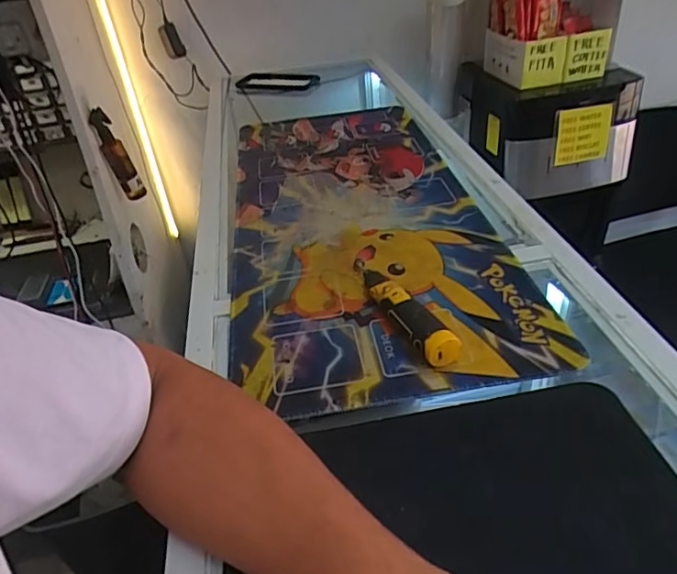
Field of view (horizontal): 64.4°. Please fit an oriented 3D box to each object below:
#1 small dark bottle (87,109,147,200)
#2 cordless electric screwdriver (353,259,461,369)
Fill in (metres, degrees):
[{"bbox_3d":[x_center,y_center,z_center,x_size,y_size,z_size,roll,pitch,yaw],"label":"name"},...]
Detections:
[{"bbox_3d":[-0.380,-0.225,0.930,0.044,0.168,0.030,-20,38,-16],"label":"small dark bottle"},{"bbox_3d":[0.054,0.015,0.502,0.032,0.032,0.164,-20,38,-16],"label":"cordless electric screwdriver"}]

